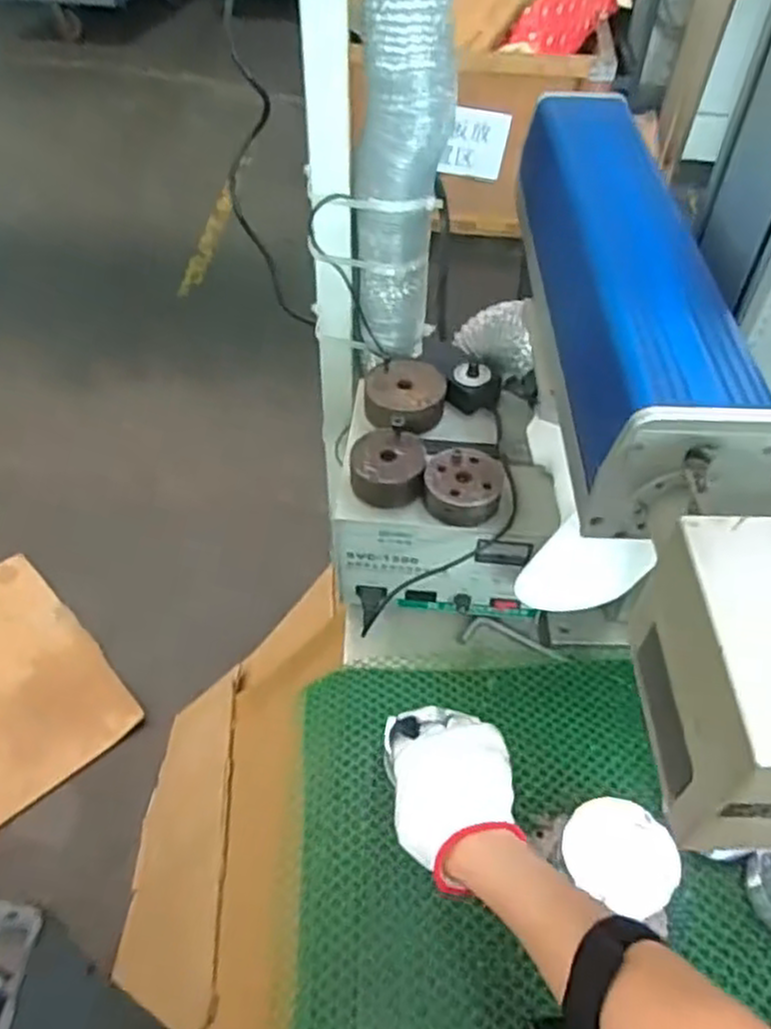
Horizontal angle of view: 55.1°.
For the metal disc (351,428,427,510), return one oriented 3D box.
[{"bbox_3d":[0.003,-0.044,0.693,0.069,0.039,0.065,1,49,-2],"label":"metal disc"}]

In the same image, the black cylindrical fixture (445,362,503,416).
[{"bbox_3d":[0.092,-0.133,0.776,0.055,0.034,0.042,13,50,8],"label":"black cylindrical fixture"}]

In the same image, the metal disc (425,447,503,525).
[{"bbox_3d":[0.072,-0.023,0.681,0.068,0.036,0.071,1,49,-2],"label":"metal disc"}]

